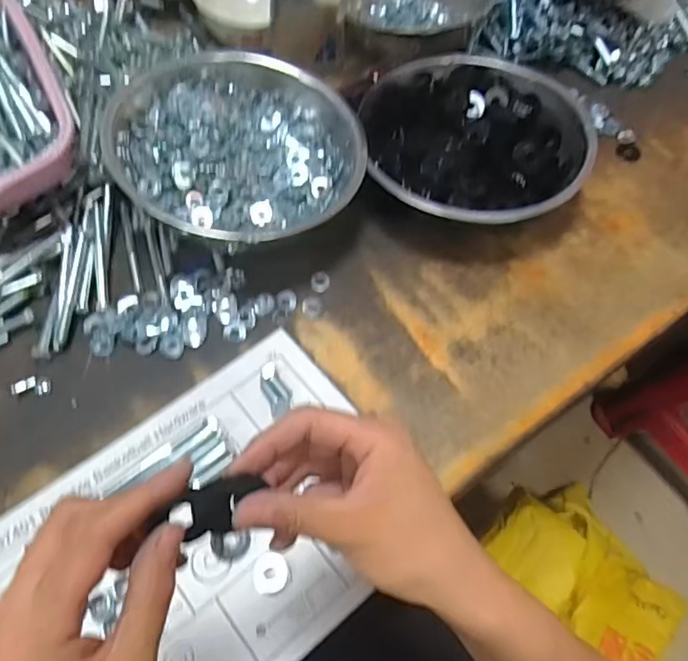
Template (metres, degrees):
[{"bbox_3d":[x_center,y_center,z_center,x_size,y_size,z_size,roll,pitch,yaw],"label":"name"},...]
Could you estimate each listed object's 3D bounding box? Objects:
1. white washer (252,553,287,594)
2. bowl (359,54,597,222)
[{"bbox_3d":[-0.056,0.183,0.415,0.025,0.004,0.028,-7,61,-7],"label":"white washer"},{"bbox_3d":[0.142,-0.211,0.612,0.244,0.065,0.229,1,60,-2],"label":"bowl"}]

